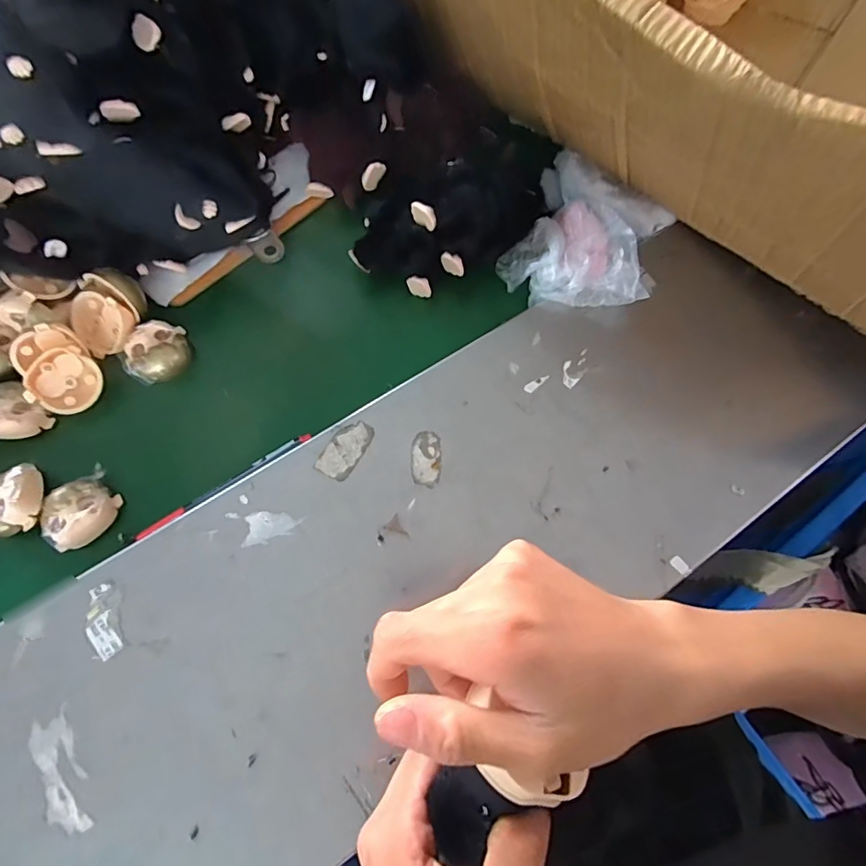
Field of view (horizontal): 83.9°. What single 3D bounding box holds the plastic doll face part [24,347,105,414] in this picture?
[{"bbox_3d":[-0.288,-0.040,0.379,0.048,0.013,0.048,-2,93,-28],"label":"plastic doll face part"}]

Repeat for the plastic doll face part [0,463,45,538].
[{"bbox_3d":[-0.309,0.050,0.349,0.045,0.024,0.048,1,72,-4],"label":"plastic doll face part"}]

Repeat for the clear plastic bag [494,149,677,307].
[{"bbox_3d":[0.143,-0.182,0.436,0.127,0.036,0.162,28,72,5],"label":"clear plastic bag"}]

